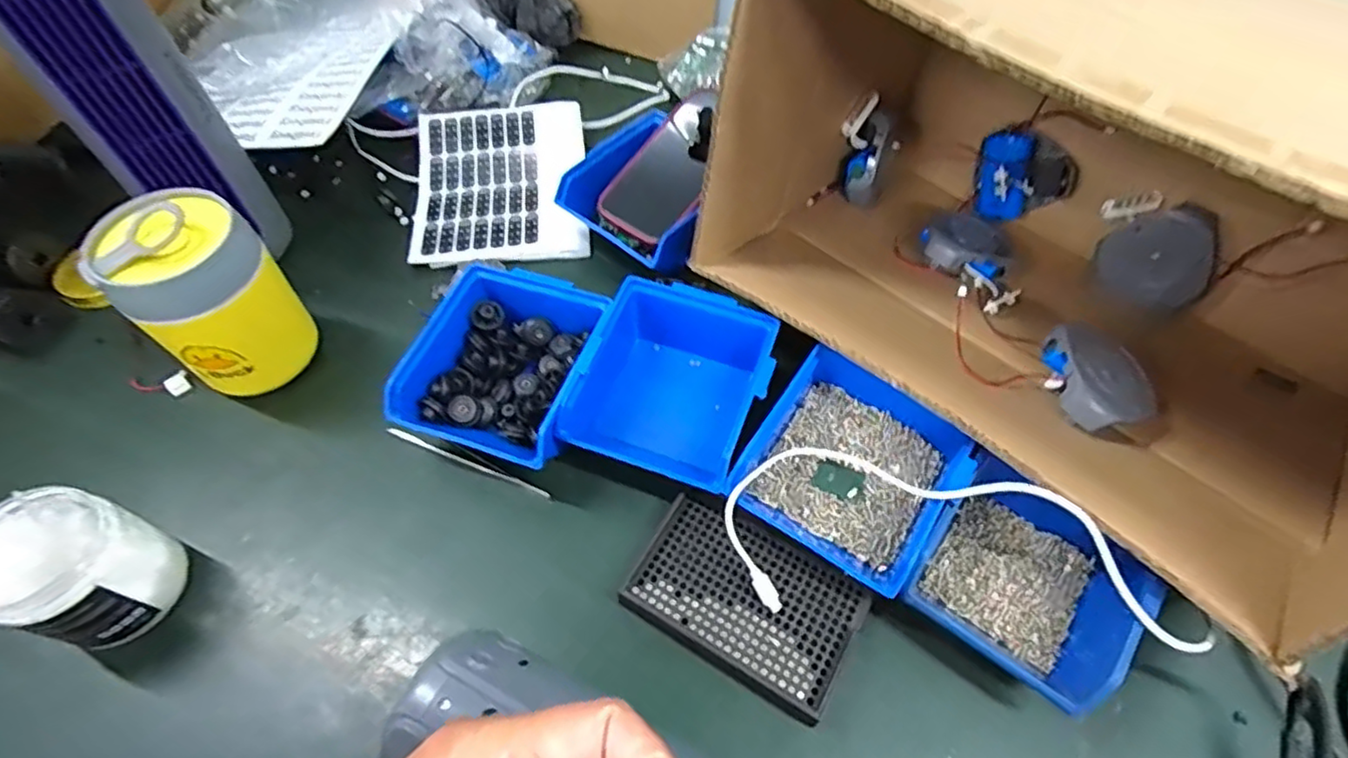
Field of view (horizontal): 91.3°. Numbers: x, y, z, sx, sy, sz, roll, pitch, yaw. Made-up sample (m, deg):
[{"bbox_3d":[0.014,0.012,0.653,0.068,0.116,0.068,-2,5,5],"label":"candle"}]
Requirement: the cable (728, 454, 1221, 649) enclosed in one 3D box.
[{"bbox_3d":[0.158,0.086,0.386,0.256,0.065,0.112,7,57,4],"label":"cable"}]

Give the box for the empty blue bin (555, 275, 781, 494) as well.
[{"bbox_3d":[-0.002,0.006,0.471,0.128,0.077,0.137,20,59,10],"label":"empty blue bin"}]

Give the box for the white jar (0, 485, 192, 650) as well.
[{"bbox_3d":[-0.350,0.114,0.395,0.073,0.095,0.068,0,57,0],"label":"white jar"}]

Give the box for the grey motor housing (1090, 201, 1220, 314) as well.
[{"bbox_3d":[0.383,-0.097,0.518,0.036,0.079,0.076,-11,47,-47],"label":"grey motor housing"}]

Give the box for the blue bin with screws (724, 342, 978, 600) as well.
[{"bbox_3d":[0.117,0.054,0.429,0.116,0.054,0.135,30,62,18],"label":"blue bin with screws"}]

